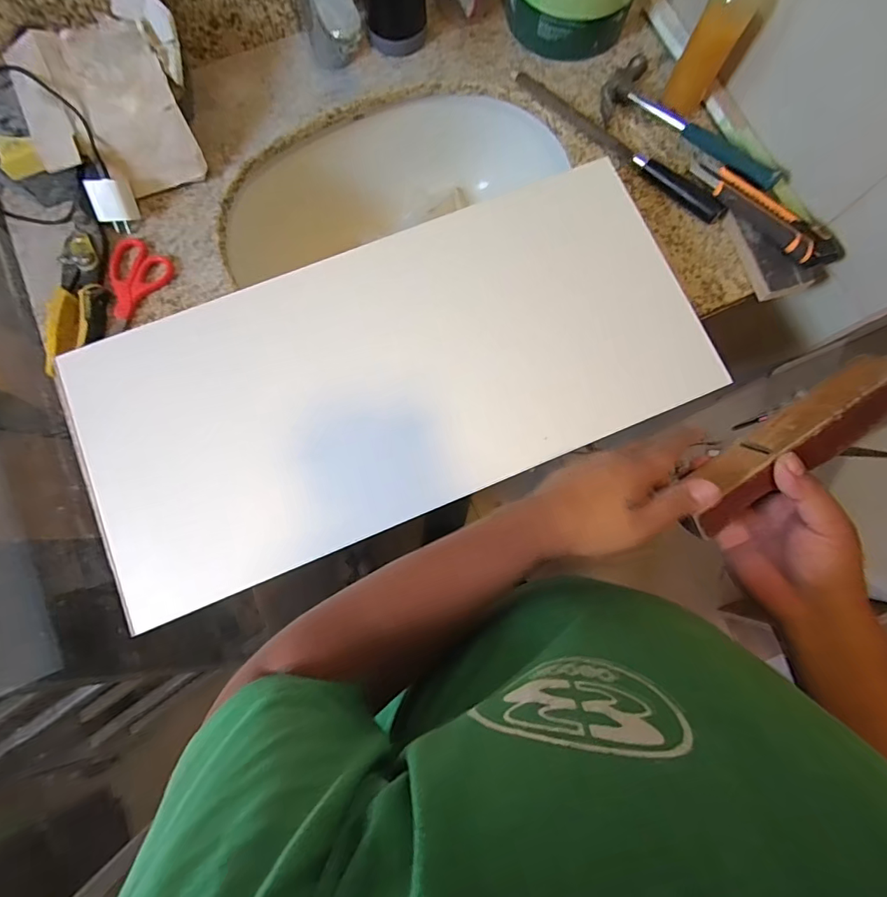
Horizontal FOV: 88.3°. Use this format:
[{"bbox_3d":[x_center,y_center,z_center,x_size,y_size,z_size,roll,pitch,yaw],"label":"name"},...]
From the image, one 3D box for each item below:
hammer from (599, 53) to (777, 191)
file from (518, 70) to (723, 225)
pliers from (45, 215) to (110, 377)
[{"bbox_3d":[0.320,-0.414,0.583,0.248,0.035,0.092,38,80,6],"label":"hammer"},{"bbox_3d":[0.223,-0.394,0.585,0.322,0.026,0.024,43,81,7],"label":"file"},{"bbox_3d":[-0.424,-0.181,0.539,0.054,0.032,0.187,1,79,-1],"label":"pliers"}]

